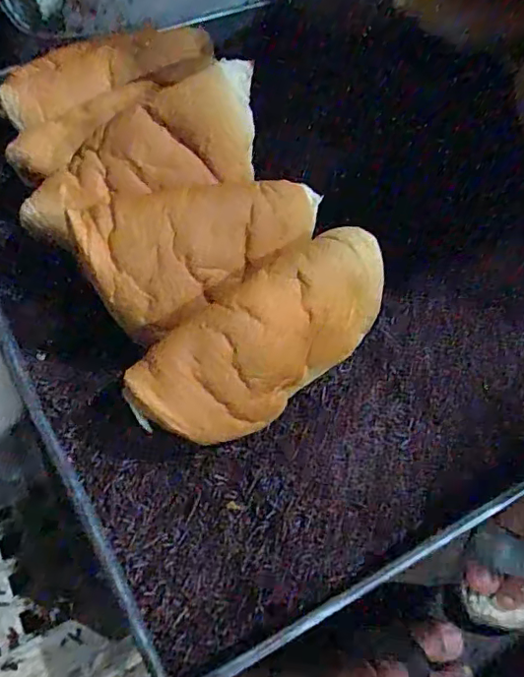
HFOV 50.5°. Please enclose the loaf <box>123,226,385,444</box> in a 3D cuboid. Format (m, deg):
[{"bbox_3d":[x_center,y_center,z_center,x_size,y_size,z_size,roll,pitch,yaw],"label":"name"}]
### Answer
[{"bbox_3d":[0.000,0.002,0.293,0.141,0.057,0.051,-35,67,-20],"label":"loaf"}]

